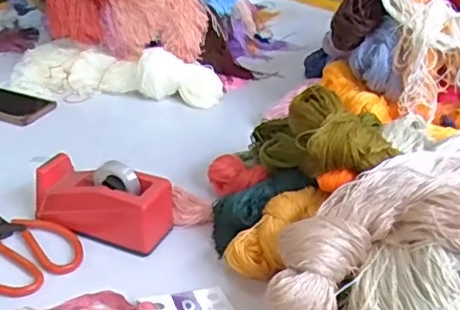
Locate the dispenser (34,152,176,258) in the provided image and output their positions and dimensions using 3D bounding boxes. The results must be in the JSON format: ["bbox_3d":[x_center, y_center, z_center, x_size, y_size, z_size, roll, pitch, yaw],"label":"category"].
[{"bbox_3d":[-0.141,0.051,0.637,0.151,0.068,0.062,13,32,17],"label":"dispenser"}]

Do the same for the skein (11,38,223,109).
[{"bbox_3d":[-0.192,-0.135,0.952,0.352,0.060,0.102,8,31,10],"label":"skein"}]

